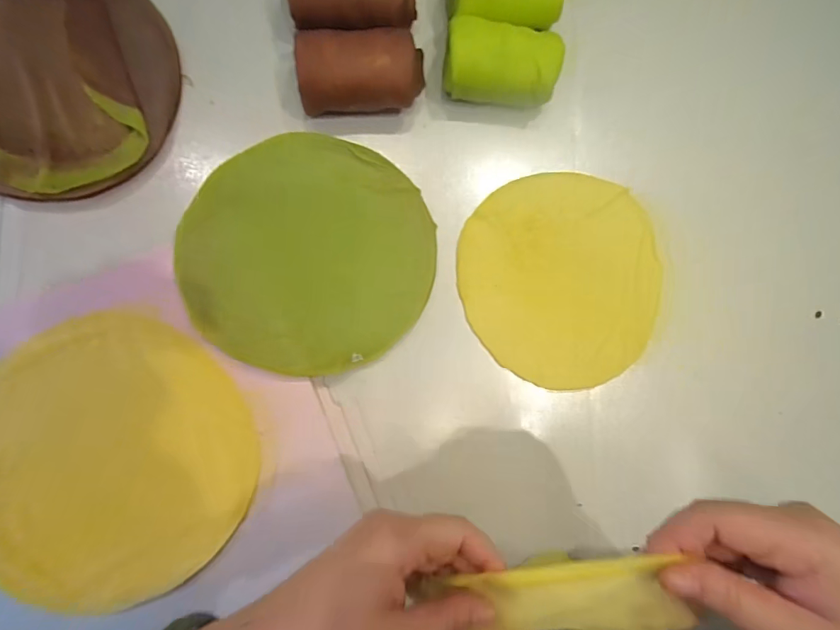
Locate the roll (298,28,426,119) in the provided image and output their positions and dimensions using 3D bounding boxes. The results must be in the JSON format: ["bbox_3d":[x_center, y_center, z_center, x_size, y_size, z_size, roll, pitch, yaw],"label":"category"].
[{"bbox_3d":[-0.052,-0.209,0.364,0.111,0.052,0.060,-13,87,-6],"label":"roll"}]

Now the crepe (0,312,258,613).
[{"bbox_3d":[-0.232,0.106,0.315,0.196,0.010,0.204,1,85,-7],"label":"crepe"}]

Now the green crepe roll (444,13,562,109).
[{"bbox_3d":[0.072,-0.223,0.374,0.100,0.056,0.059,1,86,-5],"label":"green crepe roll"}]

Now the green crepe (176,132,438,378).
[{"bbox_3d":[-0.089,-0.054,0.357,0.199,0.018,0.200,2,83,-14],"label":"green crepe"}]

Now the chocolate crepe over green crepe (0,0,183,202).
[{"bbox_3d":[-0.318,-0.202,0.354,0.201,0.020,0.202,14,85,-4],"label":"chocolate crepe over green crepe"}]

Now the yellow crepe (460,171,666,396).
[{"bbox_3d":[0.135,-0.033,0.392,0.187,0.006,0.195,0,87,-6],"label":"yellow crepe"}]

